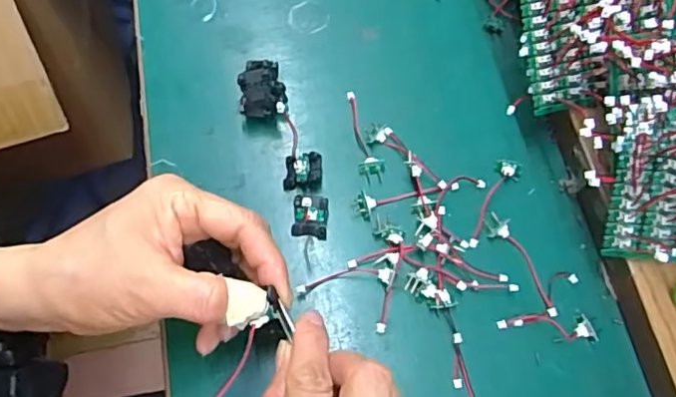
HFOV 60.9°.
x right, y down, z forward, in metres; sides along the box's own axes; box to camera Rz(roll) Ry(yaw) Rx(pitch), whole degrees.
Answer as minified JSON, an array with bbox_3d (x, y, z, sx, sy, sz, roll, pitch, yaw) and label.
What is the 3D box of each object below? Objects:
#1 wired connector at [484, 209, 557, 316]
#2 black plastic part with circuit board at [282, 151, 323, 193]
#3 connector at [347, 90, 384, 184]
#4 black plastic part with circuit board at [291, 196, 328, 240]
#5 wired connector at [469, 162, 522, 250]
[{"bbox_3d":[0.105,0.038,0.333,0.015,0.004,0.067,-19,71,-9],"label":"wired connector"},{"bbox_3d":[-0.021,-0.016,0.354,0.023,0.011,0.021,1,66,-2],"label":"black plastic part with circuit board"},{"bbox_3d":[0.018,-0.040,0.367,0.016,0.005,0.066,-6,67,-5],"label":"connector"},{"bbox_3d":[-0.017,0.011,0.343,0.021,0.012,0.024,4,66,-1],"label":"black plastic part with circuit board"},{"bbox_3d":[0.094,0.002,0.348,0.015,0.004,0.063,28,68,9],"label":"wired connector"}]

